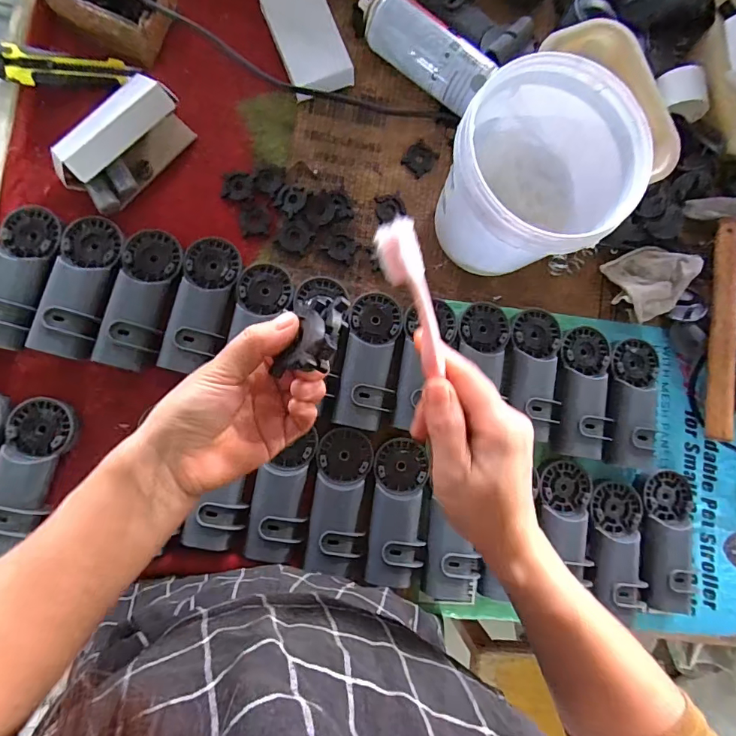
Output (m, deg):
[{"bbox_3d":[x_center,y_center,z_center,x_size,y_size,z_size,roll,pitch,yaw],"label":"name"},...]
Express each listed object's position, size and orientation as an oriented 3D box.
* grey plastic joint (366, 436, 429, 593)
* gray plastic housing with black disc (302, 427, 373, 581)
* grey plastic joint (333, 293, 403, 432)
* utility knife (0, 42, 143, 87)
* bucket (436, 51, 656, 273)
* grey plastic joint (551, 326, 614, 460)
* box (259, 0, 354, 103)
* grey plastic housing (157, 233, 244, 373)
[{"bbox_3d":[0.035,0.162,0.499,0.059,0.026,0.156,6,85,-6],"label":"grey plastic joint"},{"bbox_3d":[-0.032,0.149,0.494,0.060,0.026,0.153,8,85,-6],"label":"gray plastic housing with black disc"},{"bbox_3d":[0.002,-0.010,0.514,0.060,0.027,0.159,10,85,-6],"label":"grey plastic joint"},{"bbox_3d":[-0.347,-0.343,0.501,0.149,0.014,0.034,-11,87,-23],"label":"utility knife"},{"bbox_3d":[0.166,-0.196,0.473,0.170,0.155,0.174,0,86,-6],"label":"bucket"},{"bbox_3d":[0.268,0.028,0.534,0.062,0.029,0.159,7,85,-6],"label":"grey plastic joint"},{"bbox_3d":[-0.077,-0.409,0.545,0.072,0.033,0.133,-22,89,-8],"label":"box"},{"bbox_3d":[-0.188,-0.079,0.512,0.066,0.047,0.148,11,85,-6],"label":"grey plastic housing"}]

